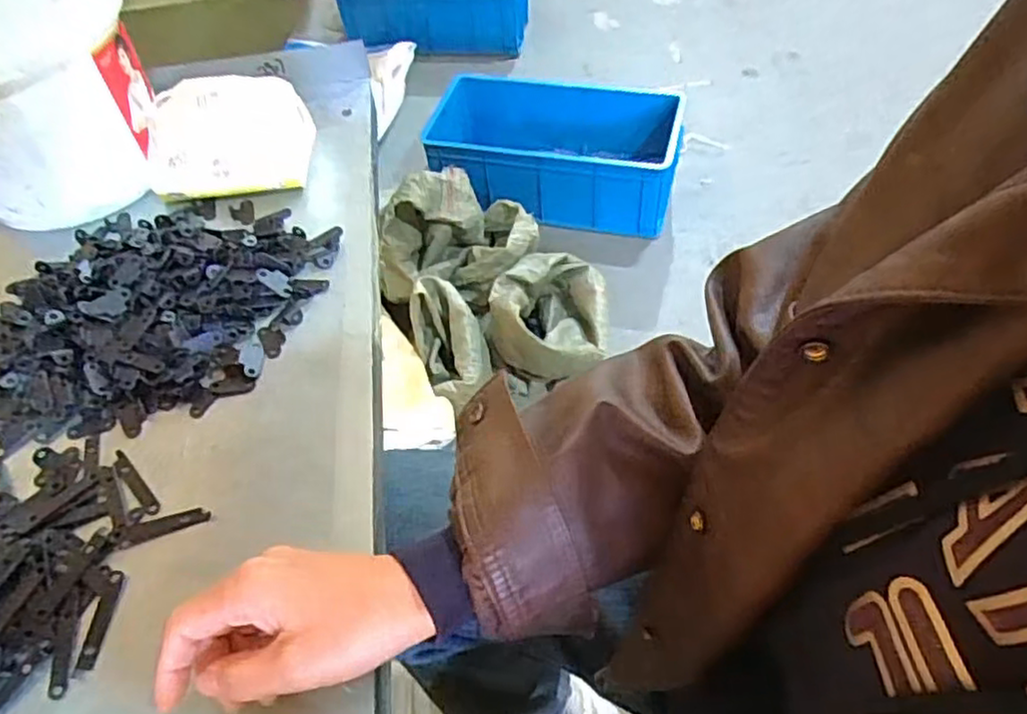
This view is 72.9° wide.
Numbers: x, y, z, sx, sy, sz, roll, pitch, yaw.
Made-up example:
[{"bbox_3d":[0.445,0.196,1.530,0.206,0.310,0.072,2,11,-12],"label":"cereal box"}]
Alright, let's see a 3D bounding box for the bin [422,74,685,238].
[{"bbox_3d":[0.105,-0.502,1.697,0.574,0.197,0.320,7,54,10],"label":"bin"}]

